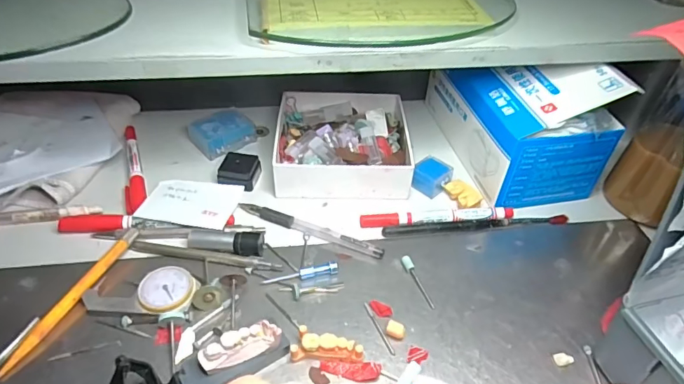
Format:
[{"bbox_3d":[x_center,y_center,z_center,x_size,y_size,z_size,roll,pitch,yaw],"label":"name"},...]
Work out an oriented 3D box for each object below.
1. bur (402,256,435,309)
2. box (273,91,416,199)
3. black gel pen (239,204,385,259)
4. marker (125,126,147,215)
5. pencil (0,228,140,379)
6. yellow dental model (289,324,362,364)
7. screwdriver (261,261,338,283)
[{"bbox_3d":[0.059,0.068,0.351,0.007,0.004,0.048,-13,45,-15],"label":"bur"},{"bbox_3d":[0.001,-0.051,0.456,0.130,0.034,0.144,2,43,0],"label":"box"},{"bbox_3d":[-0.026,0.030,0.389,0.131,0.009,0.015,17,45,16],"label":"black gel pen"},{"bbox_3d":[-0.199,-0.025,0.437,0.018,0.010,0.131,-14,45,-17],"label":"marker"},{"bbox_3d":[-0.191,0.074,0.332,0.013,0.012,0.126,17,45,16],"label":"pencil"},{"bbox_3d":[-0.010,0.101,0.304,0.047,0.016,0.018,1,43,-1],"label":"yellow dental model"},{"bbox_3d":[-0.032,0.063,0.352,0.058,0.009,0.008,-7,44,-10],"label":"screwdriver"}]

